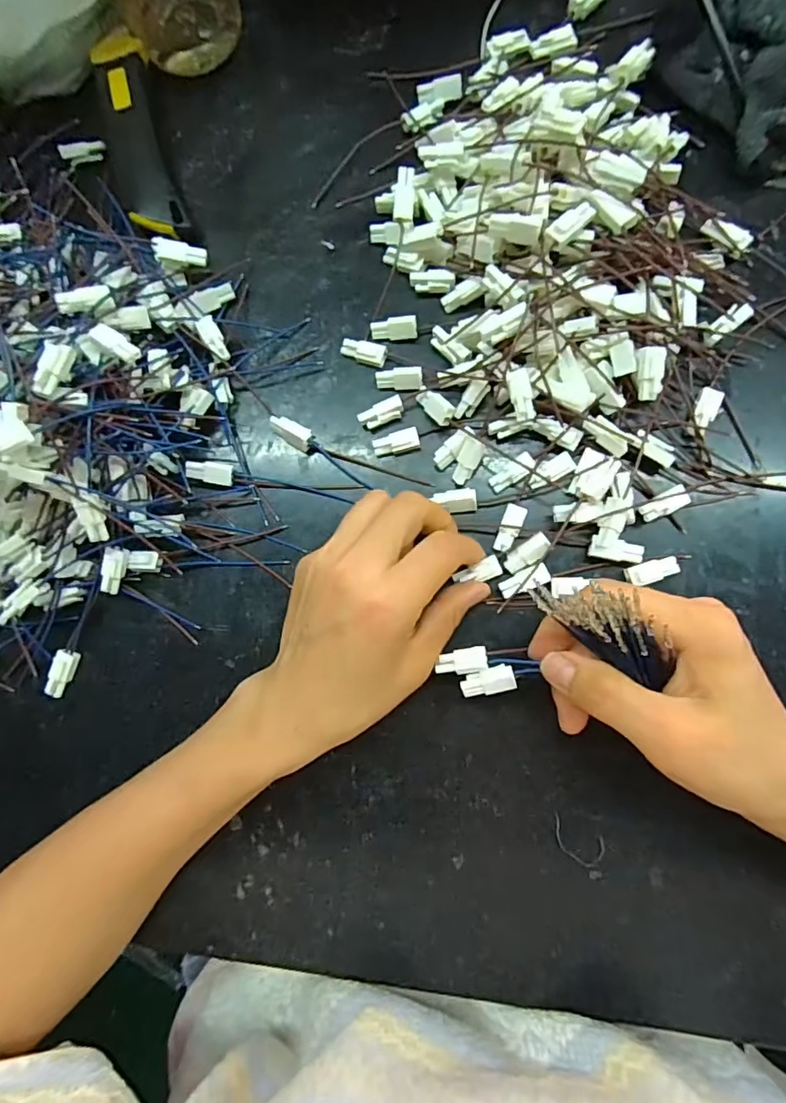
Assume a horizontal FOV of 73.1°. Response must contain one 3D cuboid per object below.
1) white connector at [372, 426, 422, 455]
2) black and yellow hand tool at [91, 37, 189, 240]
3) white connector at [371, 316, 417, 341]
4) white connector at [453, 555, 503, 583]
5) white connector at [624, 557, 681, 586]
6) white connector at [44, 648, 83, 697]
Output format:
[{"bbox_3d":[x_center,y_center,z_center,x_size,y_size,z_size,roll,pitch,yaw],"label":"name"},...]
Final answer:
[{"bbox_3d":[0.002,-0.059,0.288,0.025,0.008,0.011,-16,82,4],"label":"white connector"},{"bbox_3d":[-0.152,-0.245,0.315,0.032,0.020,0.129,-16,82,4],"label":"black and yellow hand tool"},{"bbox_3d":[0.001,-0.123,0.294,0.025,0.007,0.010,-3,83,5],"label":"white connector"},{"bbox_3d":[0.044,0.011,0.272,0.023,0.004,0.011,-20,82,-4],"label":"white connector"},{"bbox_3d":[0.130,0.010,0.266,0.026,0.009,0.010,-16,82,4],"label":"white connector"},{"bbox_3d":[-0.180,0.067,0.289,0.009,0.011,0.027,18,86,7],"label":"white connector"}]

